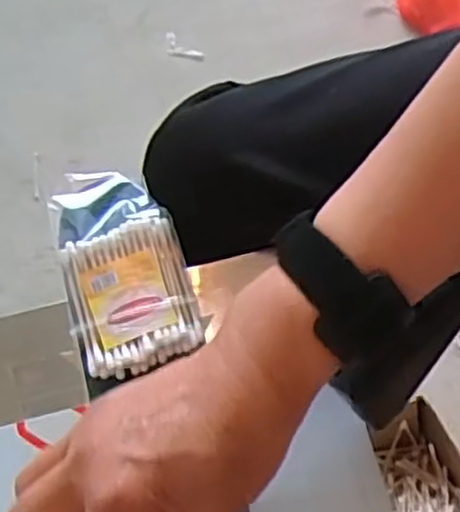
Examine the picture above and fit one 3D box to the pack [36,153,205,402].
[{"bbox_3d":[-0.058,0.000,0.393,0.063,0.014,0.127,-16,65,-5],"label":"pack"}]

